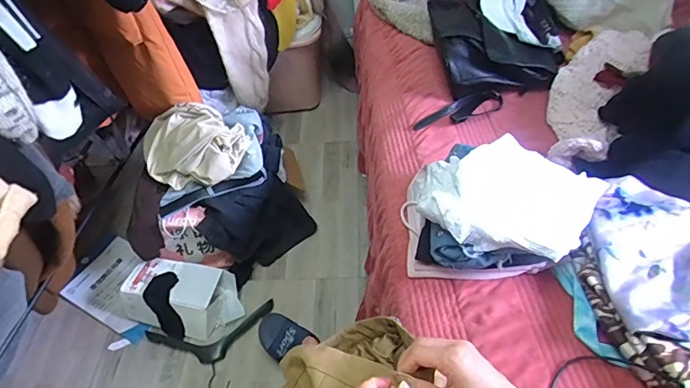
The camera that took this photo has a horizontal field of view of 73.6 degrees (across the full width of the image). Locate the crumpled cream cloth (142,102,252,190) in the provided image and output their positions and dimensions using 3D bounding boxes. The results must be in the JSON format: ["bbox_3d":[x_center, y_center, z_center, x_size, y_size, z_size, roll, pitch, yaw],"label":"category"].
[{"bbox_3d":[-0.435,-0.133,1.291,0.308,0.156,0.215,21,55,22],"label":"crumpled cream cloth"}]

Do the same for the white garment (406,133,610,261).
[{"bbox_3d":[0.269,0.001,0.783,0.287,0.071,0.217,21,55,22],"label":"white garment"}]

